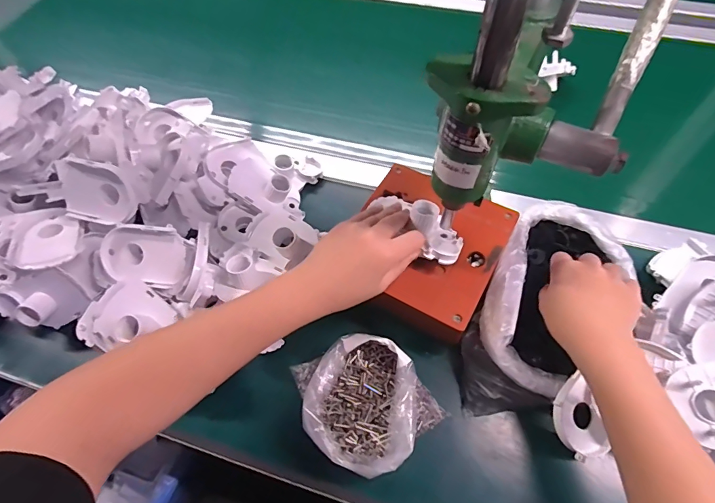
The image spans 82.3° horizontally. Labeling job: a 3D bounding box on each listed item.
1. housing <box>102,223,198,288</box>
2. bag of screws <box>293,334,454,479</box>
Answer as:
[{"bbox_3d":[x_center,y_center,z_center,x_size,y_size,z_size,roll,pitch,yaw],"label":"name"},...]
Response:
[{"bbox_3d":[-0.229,0.003,0.440,0.088,0.016,0.064,6,96,6],"label":"housing"},{"bbox_3d":[0.008,0.138,0.375,0.104,0.054,0.110,-37,65,-17],"label":"bag of screws"}]

